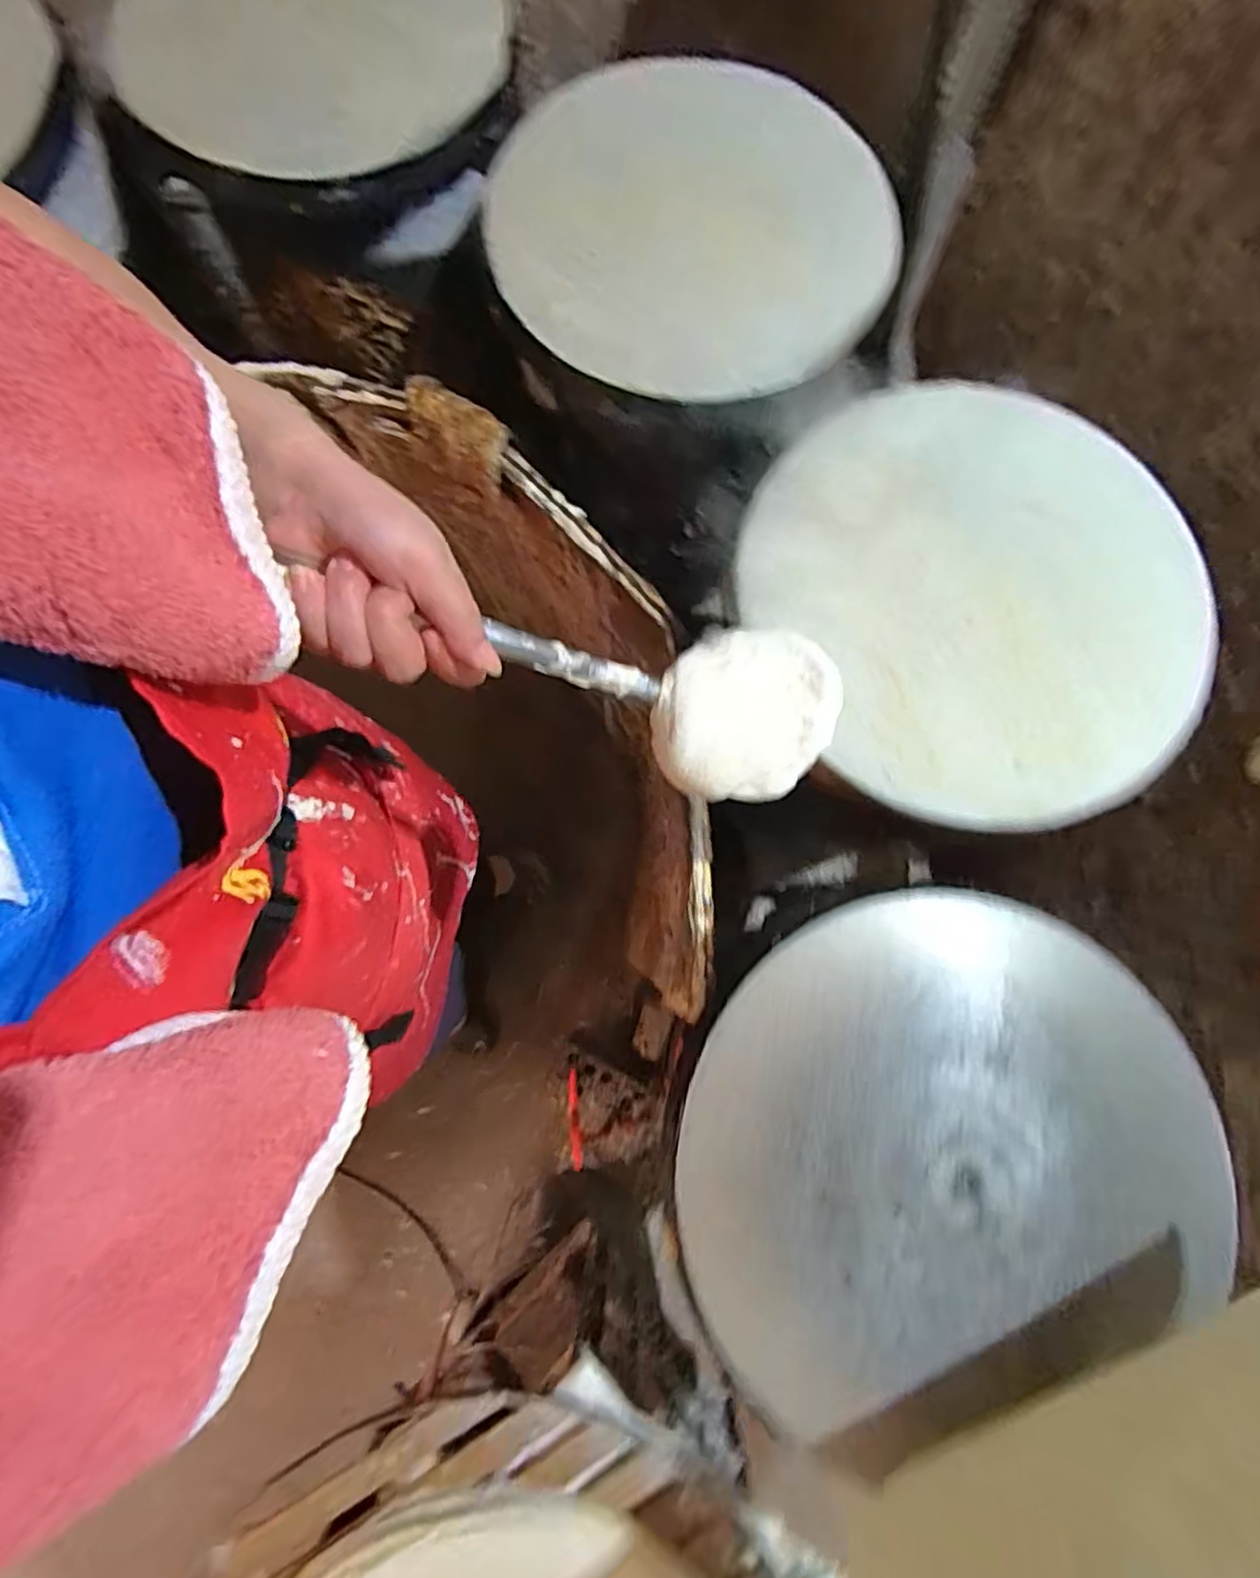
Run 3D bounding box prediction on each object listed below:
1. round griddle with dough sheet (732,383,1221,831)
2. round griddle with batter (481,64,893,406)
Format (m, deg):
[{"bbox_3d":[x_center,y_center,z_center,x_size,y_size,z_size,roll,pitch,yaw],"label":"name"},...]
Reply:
[{"bbox_3d":[0.286,-0.156,0.544,0.345,0.027,0.361,0,79,-1],"label":"round griddle with dough sheet"},{"bbox_3d":[0.058,-0.532,0.635,0.374,0.046,0.369,-35,81,-6],"label":"round griddle with batter"}]

